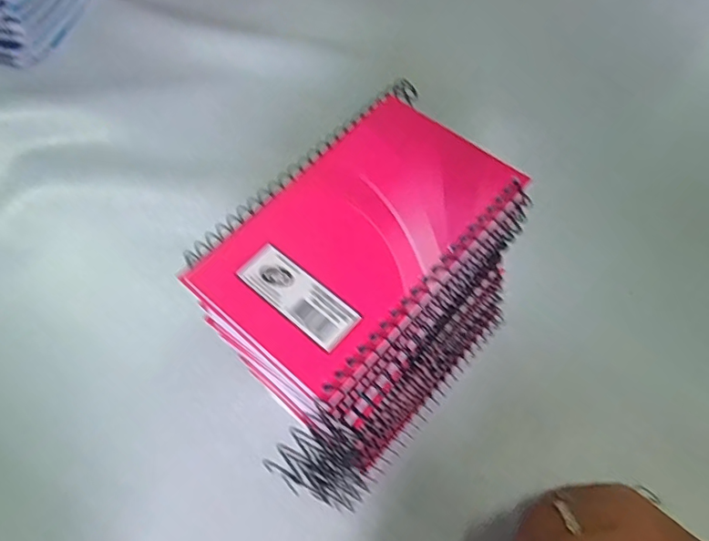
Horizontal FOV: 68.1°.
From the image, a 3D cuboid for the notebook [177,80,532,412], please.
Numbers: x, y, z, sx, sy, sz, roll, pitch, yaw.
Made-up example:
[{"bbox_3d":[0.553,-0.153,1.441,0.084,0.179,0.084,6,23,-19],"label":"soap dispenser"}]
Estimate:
[{"bbox_3d":[0.001,-0.020,0.223,0.089,0.007,0.132,38,69,20],"label":"notebook"}]

